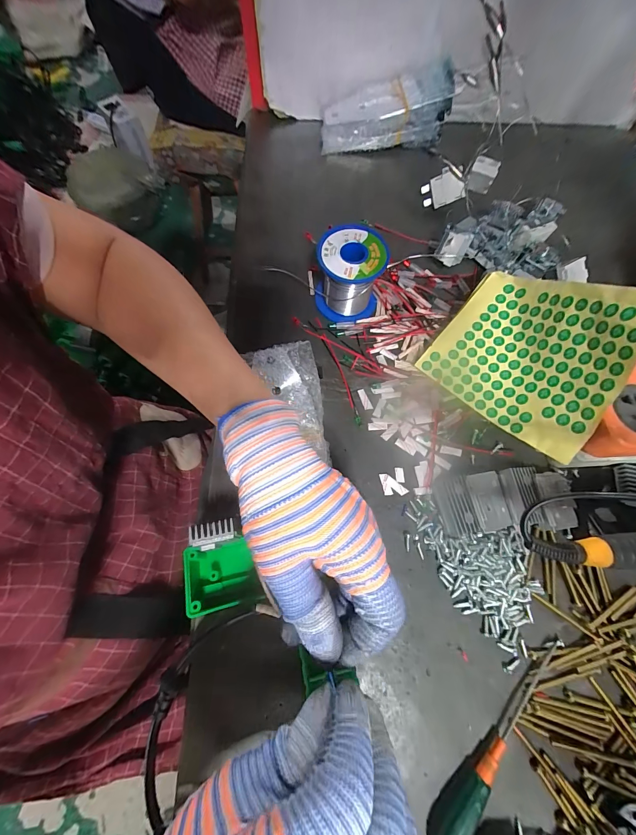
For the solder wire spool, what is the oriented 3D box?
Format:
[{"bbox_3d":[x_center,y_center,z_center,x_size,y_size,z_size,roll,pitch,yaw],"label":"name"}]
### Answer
[{"bbox_3d":[0.031,-0.141,0.316,0.065,0.060,0.063,12,71,2],"label":"solder wire spool"}]

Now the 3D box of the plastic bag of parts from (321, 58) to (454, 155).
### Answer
[{"bbox_3d":[0.086,-0.393,0.418,0.168,0.055,0.058,-9,71,7],"label":"plastic bag of parts"}]

